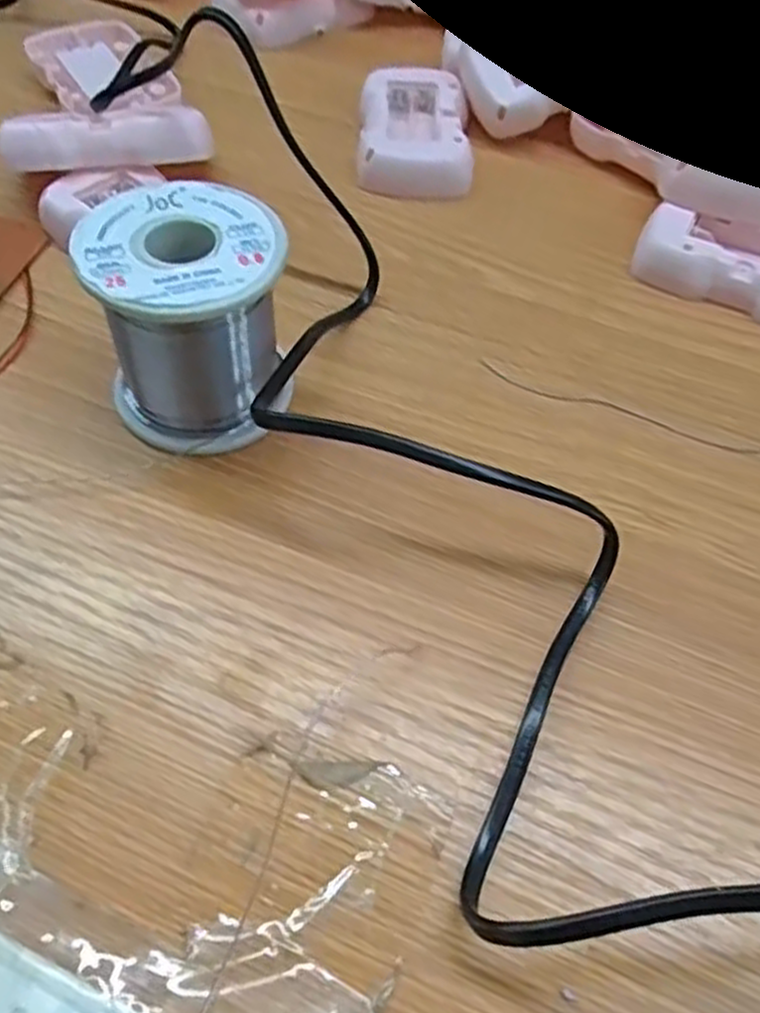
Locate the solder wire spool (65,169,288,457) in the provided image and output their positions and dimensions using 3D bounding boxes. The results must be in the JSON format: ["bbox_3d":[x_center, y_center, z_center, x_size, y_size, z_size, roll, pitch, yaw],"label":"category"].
[{"bbox_3d":[-0.061,-0.061,0.262,0.059,0.064,0.062,-9,56,-10],"label":"solder wire spool"}]

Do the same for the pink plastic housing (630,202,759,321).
[{"bbox_3d":[0.153,-0.102,0.333,0.084,0.019,0.045,24,56,13],"label":"pink plastic housing"}]

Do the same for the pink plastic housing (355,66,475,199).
[{"bbox_3d":[0.017,-0.180,0.379,0.052,0.019,0.080,3,54,-2],"label":"pink plastic housing"}]

